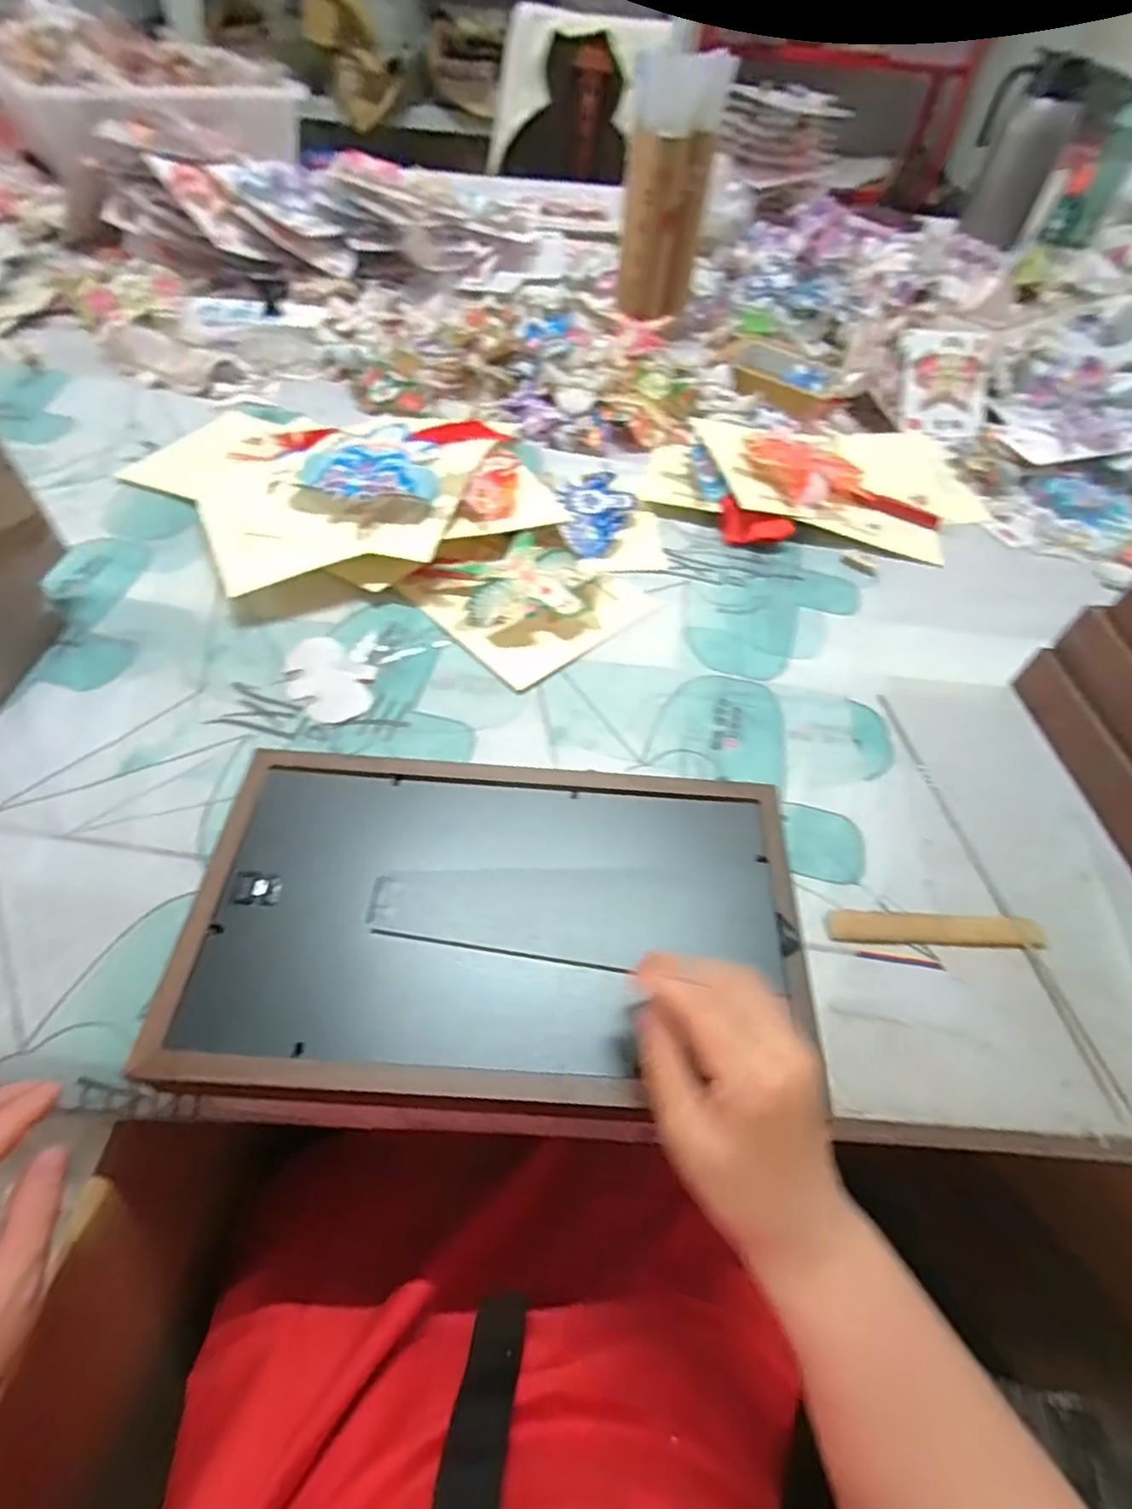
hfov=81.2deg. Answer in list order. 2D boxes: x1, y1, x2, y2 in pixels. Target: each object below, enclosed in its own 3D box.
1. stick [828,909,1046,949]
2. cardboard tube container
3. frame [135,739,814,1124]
[{"bbox_3d":[0.244,0.114,0.432,0.145,0.006,0.021,3,63,-3],"label":"stick"},{"bbox_3d":[0.134,-0.737,0.869,0.086,0.256,0.083,27,56,15],"label":"cardboard tube container"},{"bbox_3d":[-0.037,0.093,0.389,0.343,0.019,0.206,3,55,-2],"label":"frame"}]

